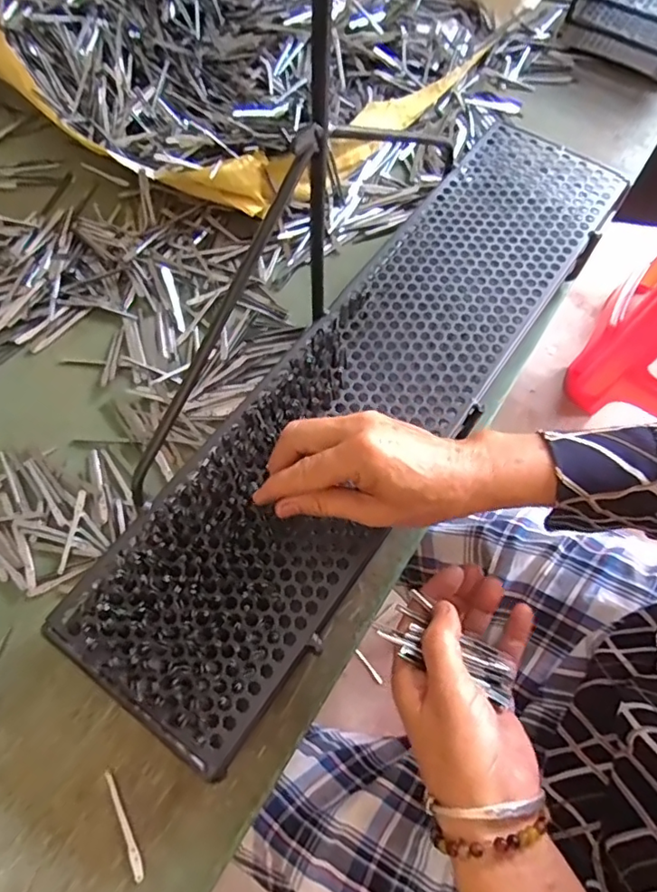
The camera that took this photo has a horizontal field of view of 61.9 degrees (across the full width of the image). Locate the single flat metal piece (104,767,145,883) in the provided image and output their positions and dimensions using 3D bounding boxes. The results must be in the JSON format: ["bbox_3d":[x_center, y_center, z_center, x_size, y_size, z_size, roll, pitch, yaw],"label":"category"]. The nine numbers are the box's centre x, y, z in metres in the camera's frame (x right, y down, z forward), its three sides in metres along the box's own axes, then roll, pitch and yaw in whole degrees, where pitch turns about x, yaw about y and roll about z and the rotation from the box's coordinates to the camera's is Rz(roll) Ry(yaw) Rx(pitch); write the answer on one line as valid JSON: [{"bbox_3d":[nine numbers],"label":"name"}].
[{"bbox_3d":[-0.132,0.245,0.355,0.008,0.004,0.067,-26,68,-12],"label":"single flat metal piece"}]

